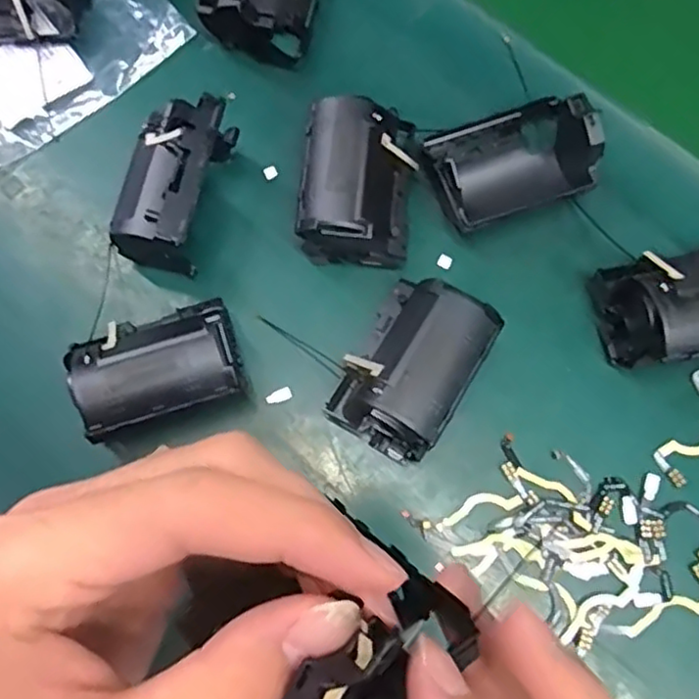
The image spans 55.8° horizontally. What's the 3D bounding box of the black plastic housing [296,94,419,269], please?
[{"bbox_3d":[0.004,-0.073,0.299,0.049,0.043,0.063,4,75,0],"label":"black plastic housing"}]

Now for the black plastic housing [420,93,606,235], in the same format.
[{"bbox_3d":[0.074,-0.088,0.303,0.073,0.042,0.056,-16,76,-6],"label":"black plastic housing"}]

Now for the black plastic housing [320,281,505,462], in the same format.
[{"bbox_3d":[0.026,0.009,0.280,0.047,0.039,0.070,33,77,7],"label":"black plastic housing"}]

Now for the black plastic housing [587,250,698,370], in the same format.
[{"bbox_3d":[0.148,-0.020,0.285,0.069,0.042,0.049,-10,75,-4],"label":"black plastic housing"}]

